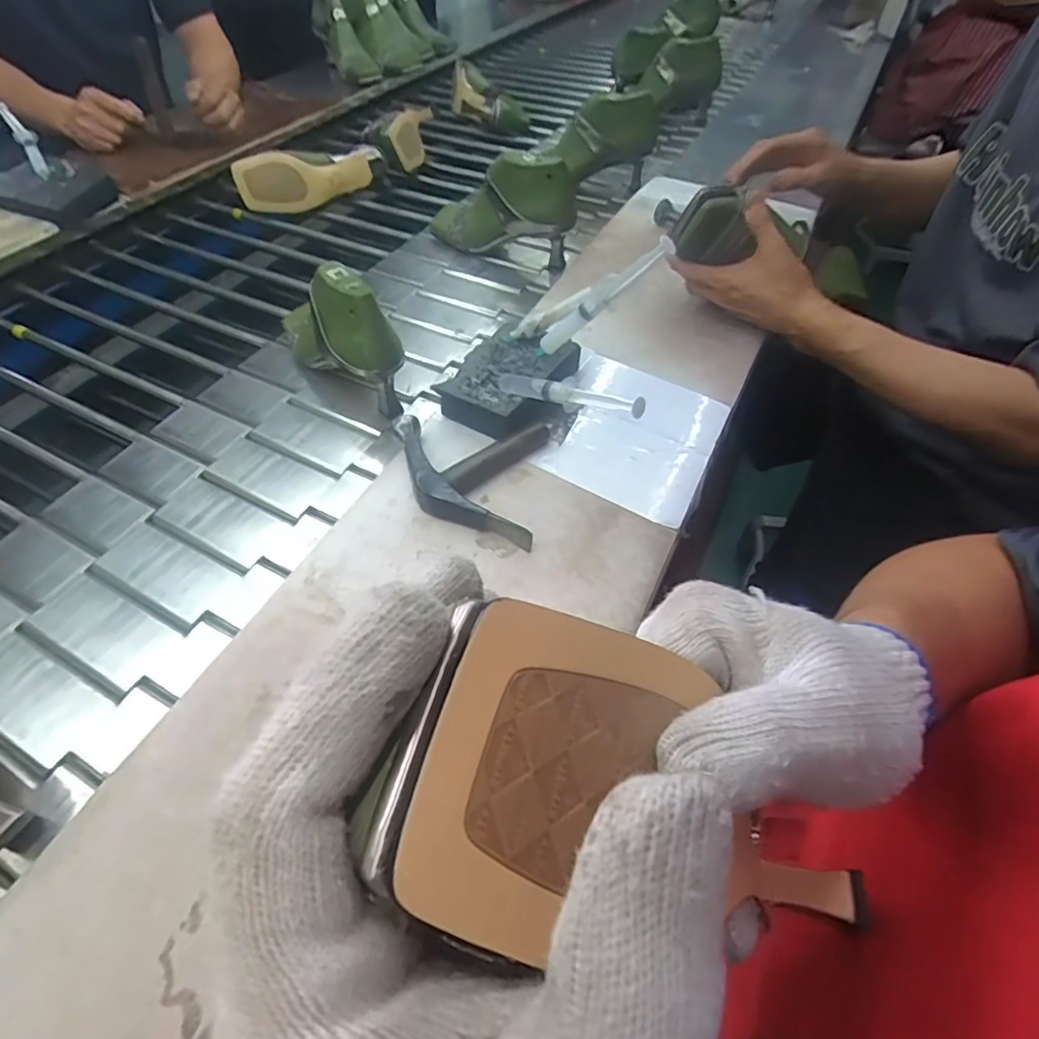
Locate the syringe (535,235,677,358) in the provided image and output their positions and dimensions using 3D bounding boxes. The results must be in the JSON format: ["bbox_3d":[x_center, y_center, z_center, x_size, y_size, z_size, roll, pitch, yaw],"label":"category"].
[{"bbox_3d":[0.063,-0.182,0.482,0.019,0.165,0.013,40,52,-18],"label":"syringe"}]

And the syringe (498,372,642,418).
[{"bbox_3d":[0.036,-0.104,0.468,0.153,0.023,0.015,23,52,42],"label":"syringe"}]

